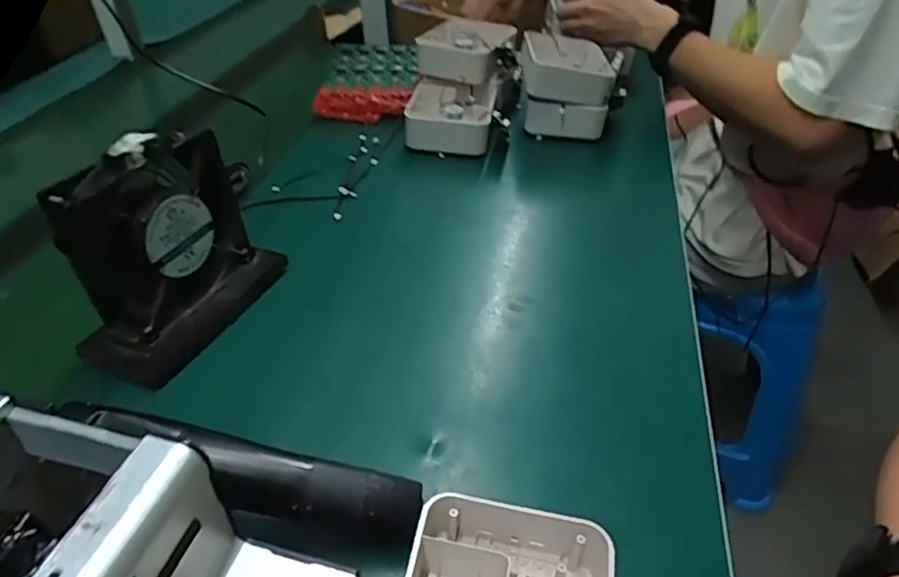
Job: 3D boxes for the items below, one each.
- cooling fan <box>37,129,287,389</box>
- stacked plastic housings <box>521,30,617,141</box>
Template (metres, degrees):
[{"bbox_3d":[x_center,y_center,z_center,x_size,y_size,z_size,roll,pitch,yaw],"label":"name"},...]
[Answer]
[{"bbox_3d":[-0.208,-0.029,0.452,0.071,0.160,0.156,18,43,23],"label":"cooling fan"},{"bbox_3d":[0.146,-0.254,0.752,0.112,0.094,0.102,2,39,5],"label":"stacked plastic housings"}]

